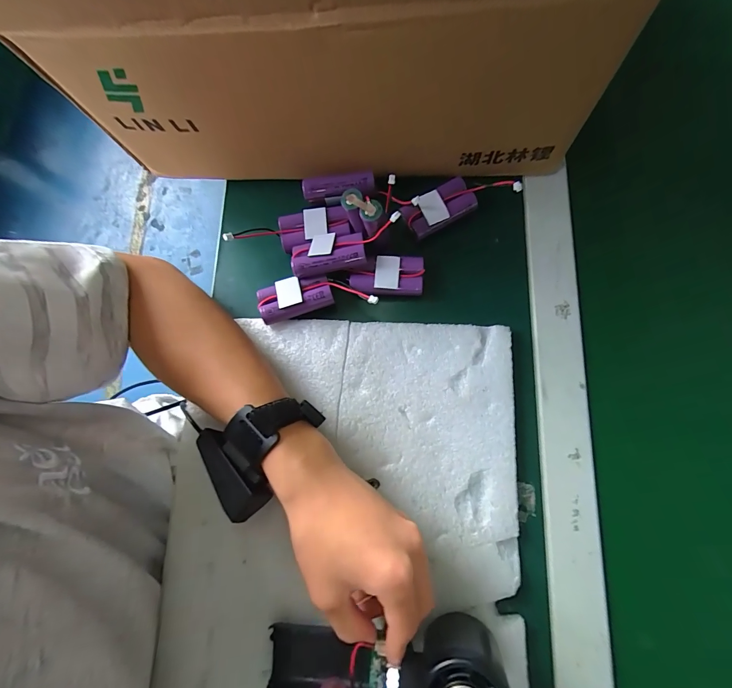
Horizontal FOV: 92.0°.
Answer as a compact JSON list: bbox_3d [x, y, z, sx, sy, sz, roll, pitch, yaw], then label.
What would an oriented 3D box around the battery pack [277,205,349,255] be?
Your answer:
[{"bbox_3d":[-0.049,-0.109,0.331,0.065,0.014,0.036,-10,78,2],"label":"battery pack"}]

